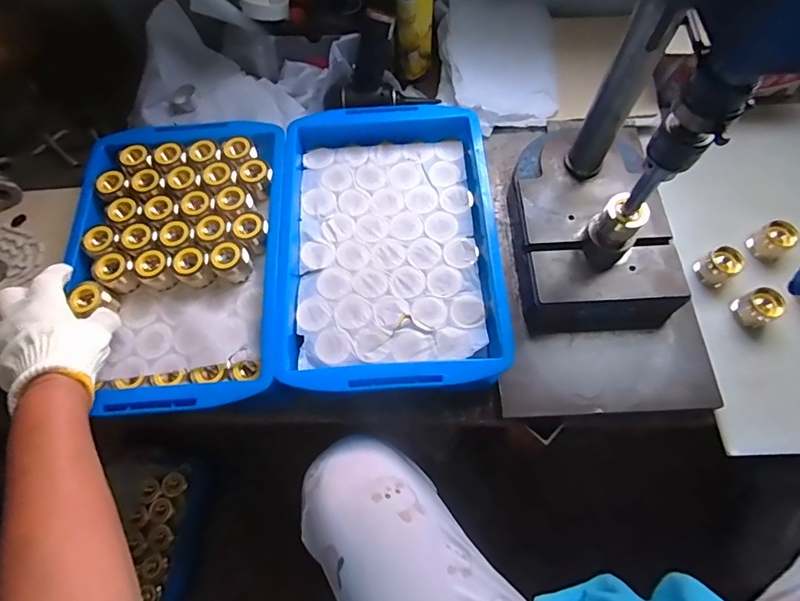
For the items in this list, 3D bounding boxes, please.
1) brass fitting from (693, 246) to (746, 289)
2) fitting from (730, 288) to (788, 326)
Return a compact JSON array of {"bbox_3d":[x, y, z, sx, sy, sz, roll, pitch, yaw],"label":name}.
[{"bbox_3d":[0.401,-0.044,0.578,0.040,0.029,0.040,-31,70,-11],"label":"brass fitting"},{"bbox_3d":[0.430,0.008,0.553,0.033,0.040,0.040,-22,68,-7],"label":"fitting"}]

